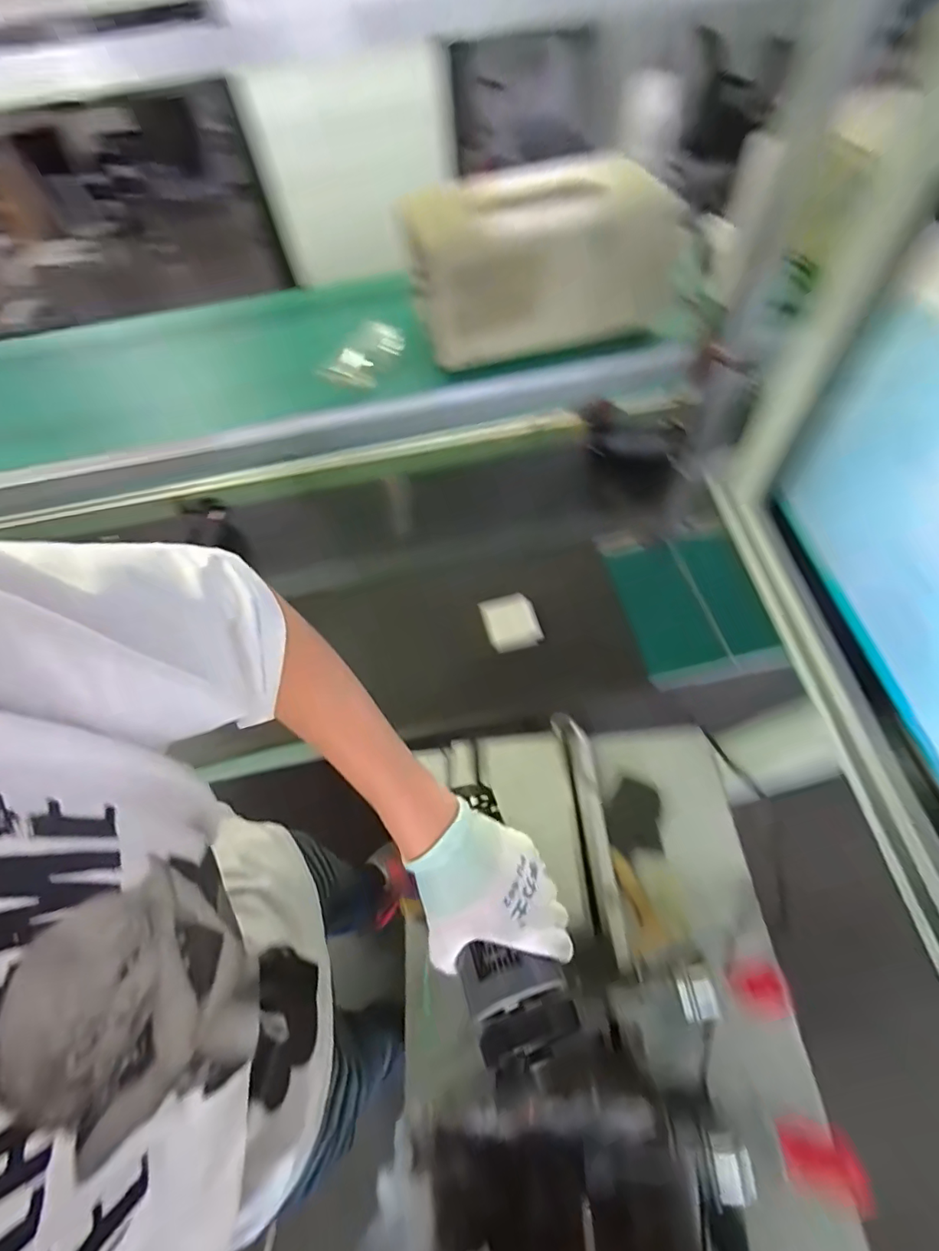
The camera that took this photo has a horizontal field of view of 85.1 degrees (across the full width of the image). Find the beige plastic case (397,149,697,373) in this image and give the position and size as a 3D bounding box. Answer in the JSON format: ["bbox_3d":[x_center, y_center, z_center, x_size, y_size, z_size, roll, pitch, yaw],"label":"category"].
[{"bbox_3d":[0.105,-0.523,0.747,0.368,0.197,0.113,-12,59,-2],"label":"beige plastic case"}]

